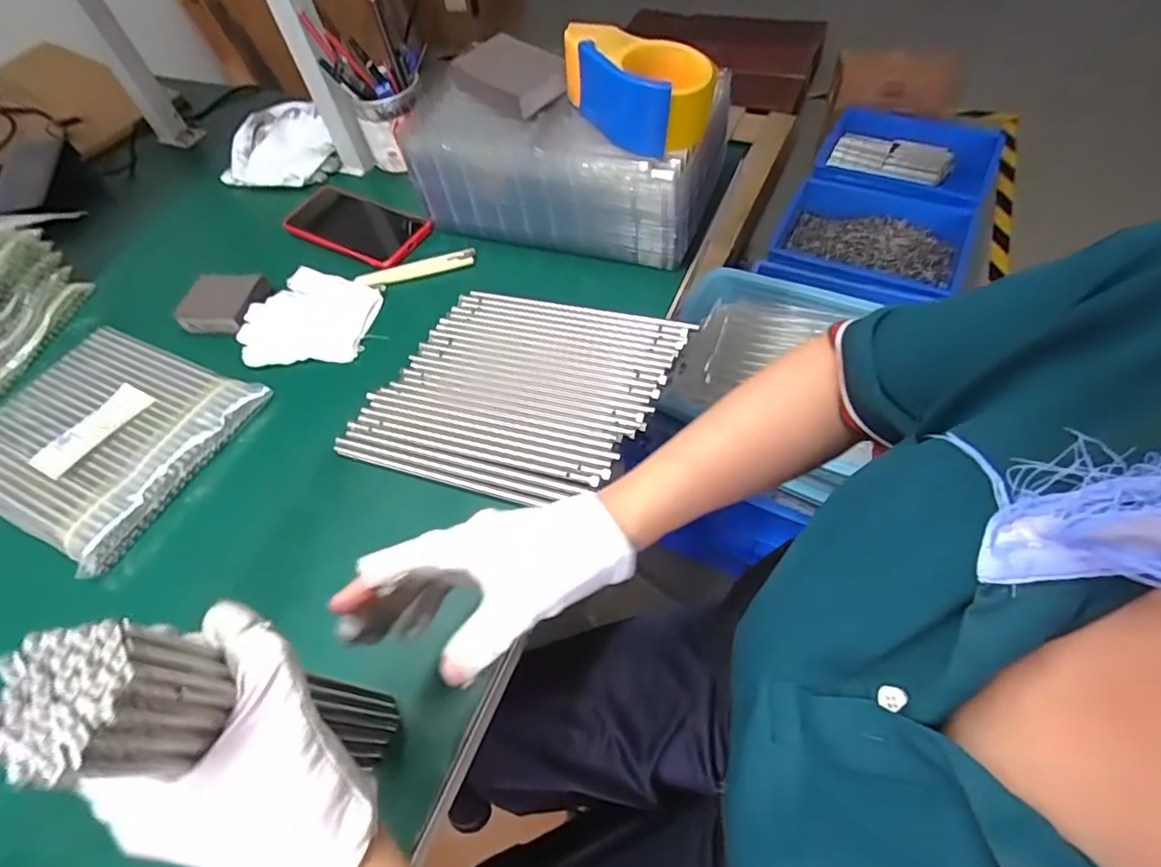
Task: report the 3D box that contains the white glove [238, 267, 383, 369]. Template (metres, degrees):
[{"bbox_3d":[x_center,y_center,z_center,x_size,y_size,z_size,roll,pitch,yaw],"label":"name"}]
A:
[{"bbox_3d":[-0.264,-0.114,0.584,0.124,0.009,0.120,9,57,12],"label":"white glove"}]

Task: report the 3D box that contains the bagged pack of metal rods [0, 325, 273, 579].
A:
[{"bbox_3d":[-0.423,-0.007,0.516,0.230,0.017,0.182,21,60,19],"label":"bagged pack of metal rods"}]

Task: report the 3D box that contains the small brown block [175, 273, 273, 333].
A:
[{"bbox_3d":[-0.359,-0.132,0.595,0.075,0.018,0.066,4,56,8],"label":"small brown block"}]

